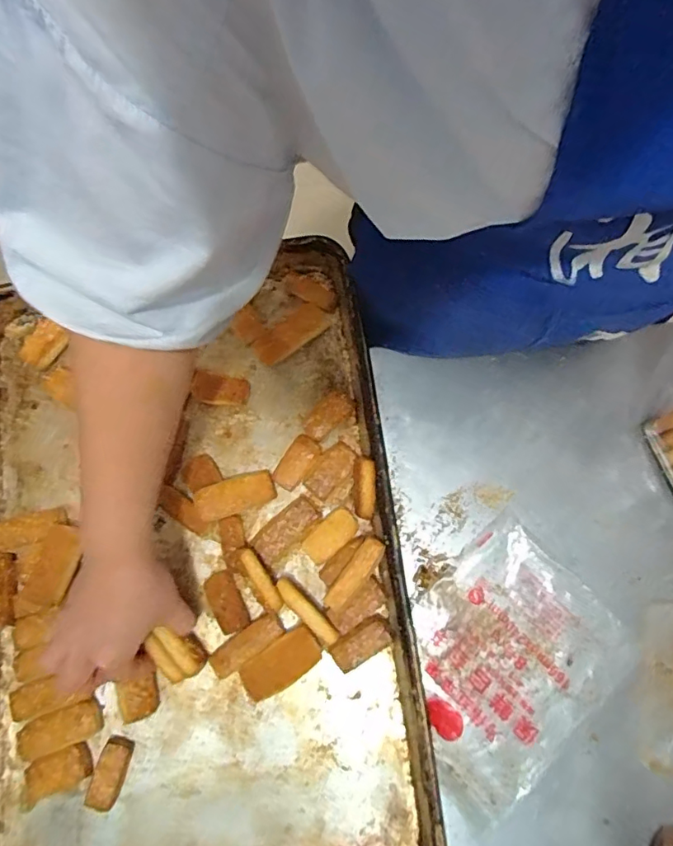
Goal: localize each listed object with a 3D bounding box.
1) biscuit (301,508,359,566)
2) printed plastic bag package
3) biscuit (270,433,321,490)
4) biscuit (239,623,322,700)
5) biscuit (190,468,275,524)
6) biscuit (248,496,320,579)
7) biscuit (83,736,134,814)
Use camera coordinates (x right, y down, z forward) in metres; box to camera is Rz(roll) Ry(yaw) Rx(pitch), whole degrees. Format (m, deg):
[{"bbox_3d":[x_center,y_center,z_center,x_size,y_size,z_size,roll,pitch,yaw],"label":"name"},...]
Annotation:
[{"bbox_3d":[-0.005,0.108,0.501,0.055,0.014,0.029,-43,80,-7],"label":"biscuit"},{"bbox_3d":[0.145,0.218,0.478,0.169,0.010,0.212,44,83,9],"label":"printed plastic bag package"},{"bbox_3d":[-0.039,0.040,0.521,0.030,0.018,0.054,29,80,7],"label":"biscuit"},{"bbox_3d":[-0.049,0.216,0.473,0.072,0.019,0.038,-36,79,-6],"label":"biscuit"},{"bbox_3d":[-0.097,0.069,0.502,0.074,0.010,0.035,-17,78,-16],"label":"biscuit"},{"bbox_3d":[-0.051,0.103,0.503,0.035,0.016,0.072,37,82,8],"label":"biscuit"},{"bbox_3d":[-0.201,0.310,0.462,0.026,0.014,0.056,17,79,5],"label":"biscuit"}]

